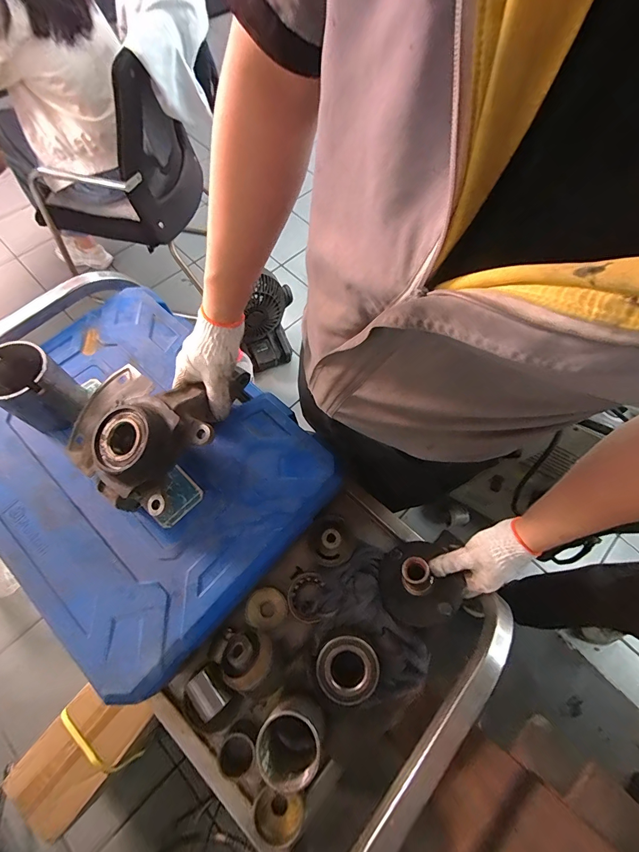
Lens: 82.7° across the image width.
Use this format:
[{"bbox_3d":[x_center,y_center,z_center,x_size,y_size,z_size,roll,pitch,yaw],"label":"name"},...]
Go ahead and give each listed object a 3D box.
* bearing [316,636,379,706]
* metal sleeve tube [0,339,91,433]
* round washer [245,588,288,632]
[{"bbox_3d":[0.036,0.318,0.472,0.076,0.032,0.077,1,67,-1],"label":"bearing"},{"bbox_3d":[-0.396,-0.053,0.502,0.088,0.099,0.084,1,67,-1],"label":"metal sleeve tube"},{"bbox_3d":[-0.081,0.278,0.555,0.062,0.013,0.056,9,67,2],"label":"round washer"}]

